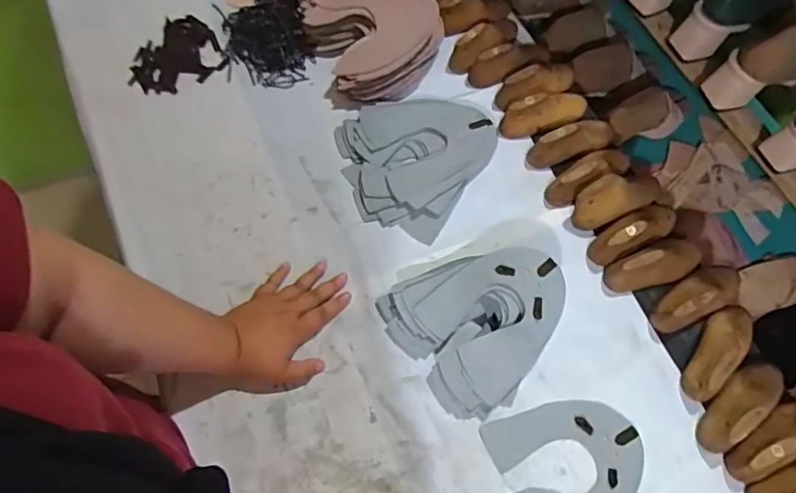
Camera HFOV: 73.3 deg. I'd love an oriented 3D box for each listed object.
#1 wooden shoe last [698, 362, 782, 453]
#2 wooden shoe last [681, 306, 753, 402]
[{"bbox_3d":[0.396,0.178,0.616,0.132,0.047,0.052,-34,72,-17],"label":"wooden shoe last"},{"bbox_3d":[0.387,0.126,0.639,0.053,0.045,0.136,34,68,11],"label":"wooden shoe last"}]

